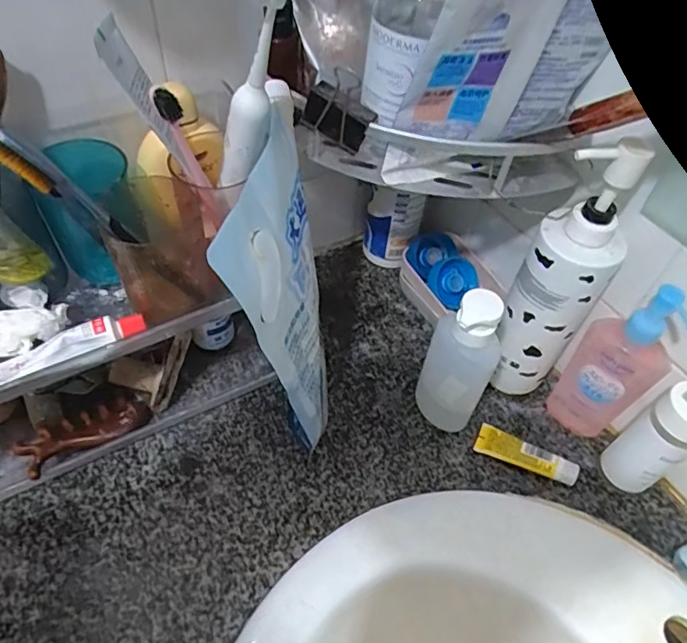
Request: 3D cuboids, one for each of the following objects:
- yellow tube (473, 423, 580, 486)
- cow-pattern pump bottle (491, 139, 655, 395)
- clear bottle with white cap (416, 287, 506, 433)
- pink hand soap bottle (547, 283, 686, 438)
[{"bbox_3d":[0.174,0.128,0.511,0.093,0.021,0.029,25,54,15],"label":"yellow tube"},{"bbox_3d":[0.186,-0.027,0.474,0.070,0.272,0.067,34,57,21],"label":"cow-pattern pump bottle"},{"bbox_3d":[0.101,0.039,0.480,0.046,0.170,0.053,-7,52,-9],"label":"clear bottle with white cap"},{"bbox_3d":[0.241,0.040,0.481,0.044,0.186,0.069,-33,60,-26],"label":"pink hand soap bottle"}]

